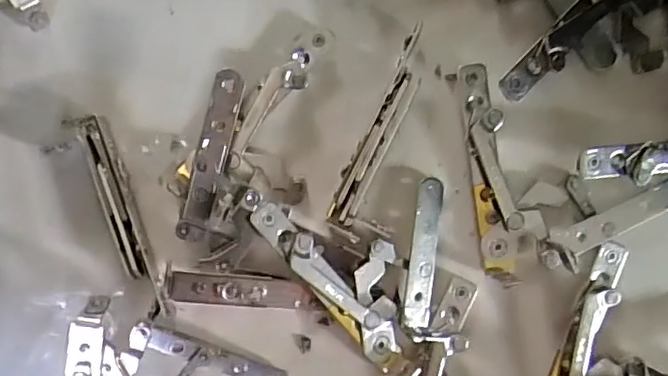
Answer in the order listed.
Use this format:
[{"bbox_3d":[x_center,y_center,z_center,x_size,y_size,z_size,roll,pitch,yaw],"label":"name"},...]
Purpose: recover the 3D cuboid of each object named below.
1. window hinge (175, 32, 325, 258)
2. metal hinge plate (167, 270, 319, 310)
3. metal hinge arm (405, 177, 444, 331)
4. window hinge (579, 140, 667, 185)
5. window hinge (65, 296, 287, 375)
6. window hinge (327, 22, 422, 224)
[{"bbox_3d":[-0.057,-0.032,0.385,0.058,0.040,0.164,21,91,1],"label":"window hinge"},{"bbox_3d":[-0.057,0.067,0.385,0.098,0.006,0.019,8,91,-15],"label":"metal hinge plate"},{"bbox_3d":[0.061,0.043,0.398,0.019,0.007,0.099,8,89,-18],"label":"metal hinge arm"},{"bbox_3d":[0.204,-0.017,0.381,0.095,0.023,0.025,-4,91,2],"label":"window hinge"},{"bbox_3d":[-0.123,0.155,0.388,0.134,0.049,0.132,29,91,1],"label":"window hinge"},{"bbox_3d":[0.032,-0.040,0.395,0.022,0.022,0.137,26,91,1],"label":"window hinge"}]

